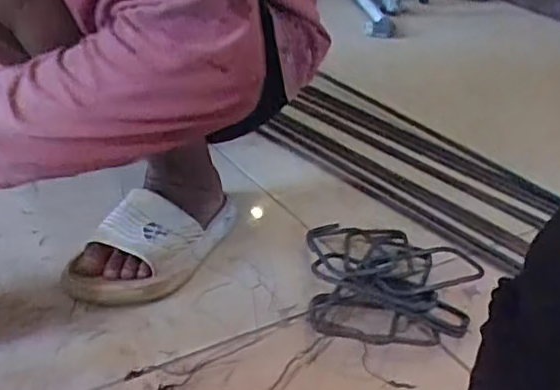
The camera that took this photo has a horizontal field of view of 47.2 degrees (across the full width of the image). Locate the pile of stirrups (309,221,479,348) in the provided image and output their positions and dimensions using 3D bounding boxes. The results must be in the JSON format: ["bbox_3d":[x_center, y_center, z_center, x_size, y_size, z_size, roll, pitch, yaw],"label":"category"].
[{"bbox_3d":[0.142,0.110,0.795,0.214,0.036,0.220,6,28,-3],"label":"pile of stirrups"}]

